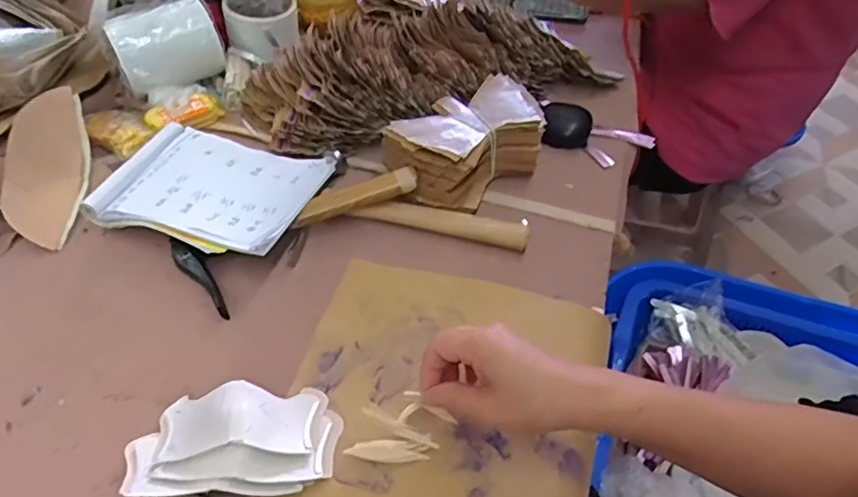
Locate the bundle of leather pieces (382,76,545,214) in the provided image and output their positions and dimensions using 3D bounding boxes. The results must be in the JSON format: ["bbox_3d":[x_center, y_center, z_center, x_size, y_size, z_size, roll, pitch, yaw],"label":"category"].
[{"bbox_3d":[0.048,-0.112,0.612,0.168,0.068,0.112,-34,58,-26],"label":"bundle of leather pieces"}]

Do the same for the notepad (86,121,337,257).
[{"bbox_3d":[-0.213,-0.063,0.573,0.199,0.021,0.148,15,46,10],"label":"notepad"}]

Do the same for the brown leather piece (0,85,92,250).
[{"bbox_3d":[-0.391,-0.080,0.588,0.072,0.031,0.160,-2,77,-3],"label":"brown leather piece"}]

